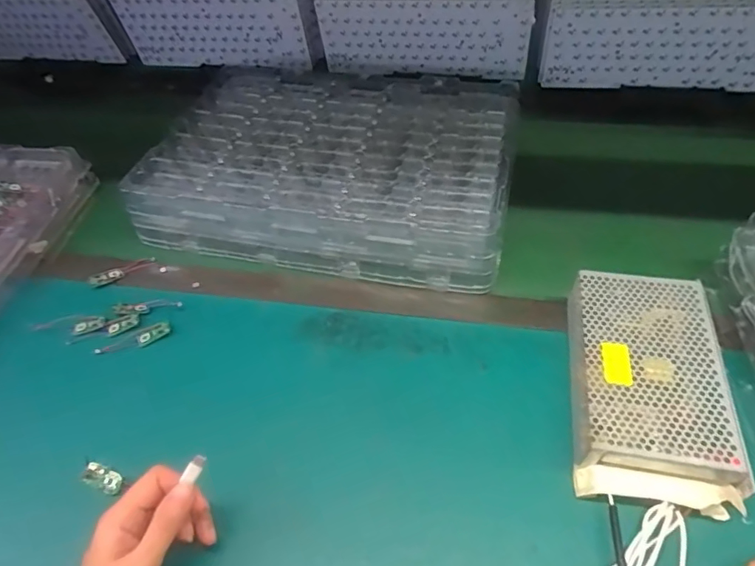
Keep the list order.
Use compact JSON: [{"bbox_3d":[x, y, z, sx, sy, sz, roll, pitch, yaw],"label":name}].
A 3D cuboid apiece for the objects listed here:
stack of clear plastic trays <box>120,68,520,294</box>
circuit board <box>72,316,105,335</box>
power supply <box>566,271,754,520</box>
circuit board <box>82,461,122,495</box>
[{"bbox_3d":[-0.051,-0.160,0.668,0.427,0.080,0.320,6,48,14],"label":"stack of clear plastic trays"},{"bbox_3d":[-0.312,0.046,0.558,0.034,0.004,0.015,-16,46,-7],"label":"circuit board"},{"bbox_3d":[0.230,0.086,0.451,0.117,0.059,0.204,7,51,8],"label":"power supply"},{"bbox_3d":[-0.236,0.168,0.445,0.038,0.010,0.017,15,50,21],"label":"circuit board"}]

